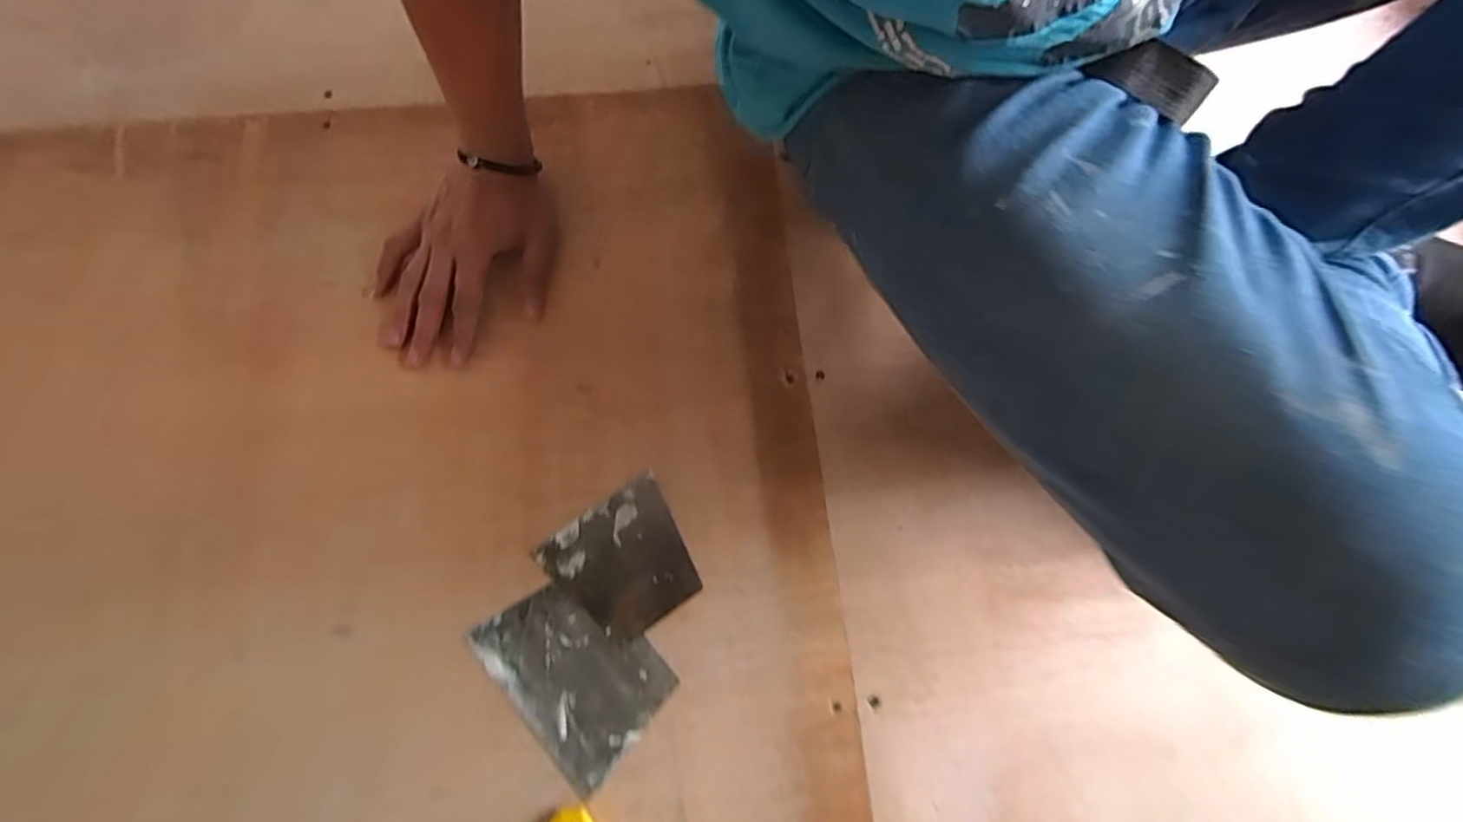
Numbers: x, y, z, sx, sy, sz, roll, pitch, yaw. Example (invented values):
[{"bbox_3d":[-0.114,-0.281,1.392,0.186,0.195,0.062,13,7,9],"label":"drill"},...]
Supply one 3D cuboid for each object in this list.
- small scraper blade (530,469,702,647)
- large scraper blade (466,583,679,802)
[{"bbox_3d":[-0.080,0.114,0.471,0.101,0.005,0.096,-35,80,-9],"label":"small scraper blade"},{"bbox_3d":[-0.113,0.187,0.452,0.095,0.004,0.132,-42,81,-10],"label":"large scraper blade"}]

